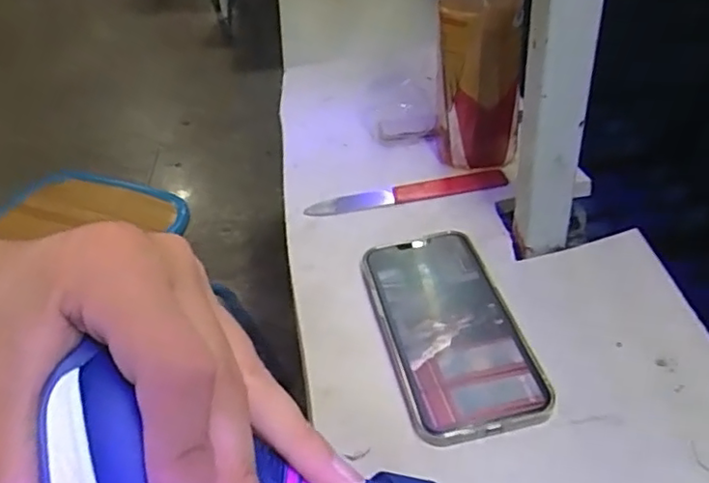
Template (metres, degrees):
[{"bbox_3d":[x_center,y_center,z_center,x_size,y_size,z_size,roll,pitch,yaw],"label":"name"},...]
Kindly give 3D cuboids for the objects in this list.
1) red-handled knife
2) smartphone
[{"bbox_3d":[0.043,-0.041,0.518,0.167,0.006,0.023,-8,40,-1],"label":"red-handled knife"},{"bbox_3d":[0.061,0.054,0.404,0.080,0.012,0.164,-12,40,-6],"label":"smartphone"}]

